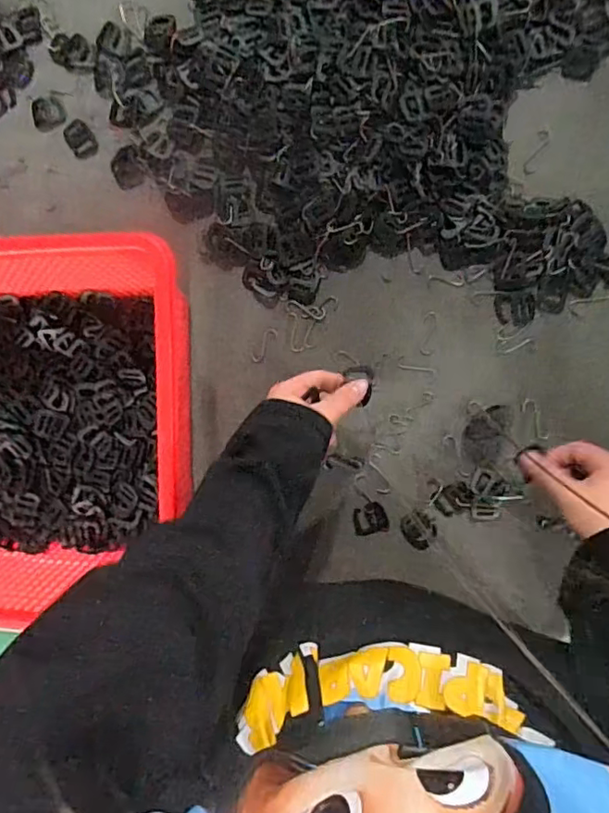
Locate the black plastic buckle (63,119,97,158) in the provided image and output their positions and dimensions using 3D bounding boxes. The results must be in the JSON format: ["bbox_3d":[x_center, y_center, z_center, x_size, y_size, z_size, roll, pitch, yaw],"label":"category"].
[{"bbox_3d":[-0.217,-0.257,0.544,0.025,0.004,0.036,-38,88,8],"label":"black plastic buckle"}]

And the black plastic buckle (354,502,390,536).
[{"bbox_3d":[0.061,0.104,0.521,0.032,0.004,0.028,-12,92,8],"label":"black plastic buckle"}]

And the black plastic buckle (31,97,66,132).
[{"bbox_3d":[-0.249,-0.285,0.548,0.034,0.004,0.030,-15,91,8],"label":"black plastic buckle"}]

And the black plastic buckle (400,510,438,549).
[{"bbox_3d":[0.105,0.114,0.515,0.029,0.004,0.033,-41,88,8],"label":"black plastic buckle"}]

